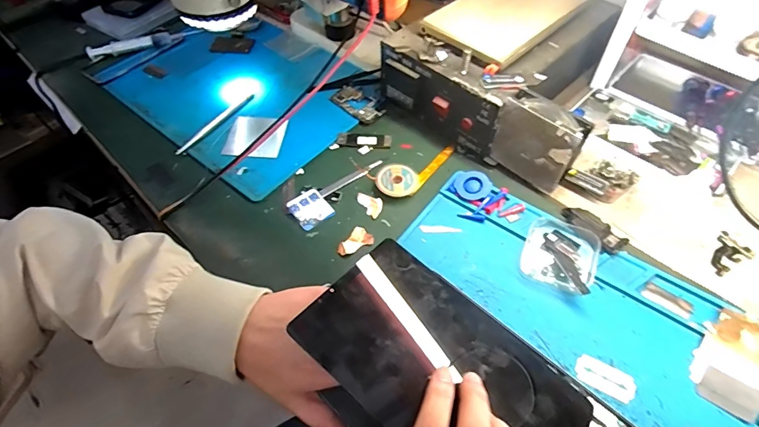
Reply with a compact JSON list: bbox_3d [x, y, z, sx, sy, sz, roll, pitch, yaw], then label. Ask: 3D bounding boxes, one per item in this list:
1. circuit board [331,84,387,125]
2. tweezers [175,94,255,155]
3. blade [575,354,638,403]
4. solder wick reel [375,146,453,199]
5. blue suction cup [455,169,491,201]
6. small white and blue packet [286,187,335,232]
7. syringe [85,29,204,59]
[{"bbox_3d":[-0.028,-0.142,0.534,0.038,0.004,0.075,-38,61,-22],"label":"circuit board"},{"bbox_3d":[-0.203,-0.114,0.518,0.011,0.008,0.127,27,60,20],"label":"tweezers"},{"bbox_3d":[0.180,0.130,0.330,0.045,0.004,0.023,21,58,17],"label":"blade"},{"bbox_3d":[0.045,-0.050,0.463,0.105,0.012,0.042,-32,59,-19],"label":"solder wick reel"},{"bbox_3d":[0.099,-0.030,0.439,0.034,0.004,0.036,-7,65,15],"label":"blue suction cup"},{"bbox_3d":[-0.073,-0.005,0.440,0.038,0.006,0.041,-33,59,-20],"label":"small white and blue packet"},{"bbox_3d":[-0.353,-0.256,0.624,0.160,0.017,0.024,-14,55,-7],"label":"syringe"}]

